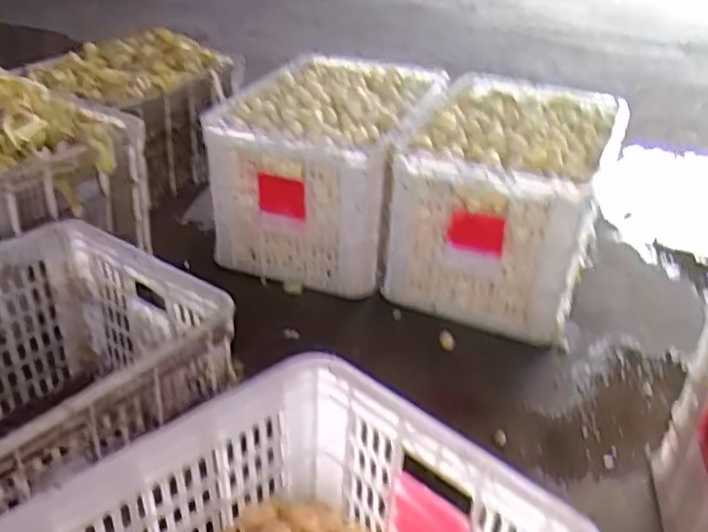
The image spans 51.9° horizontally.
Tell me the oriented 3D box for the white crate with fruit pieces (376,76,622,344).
[{"bbox_3d":[0.295,-0.131,1.440,0.347,0.300,0.476,14,33,17],"label":"white crate with fruit pieces"}]

